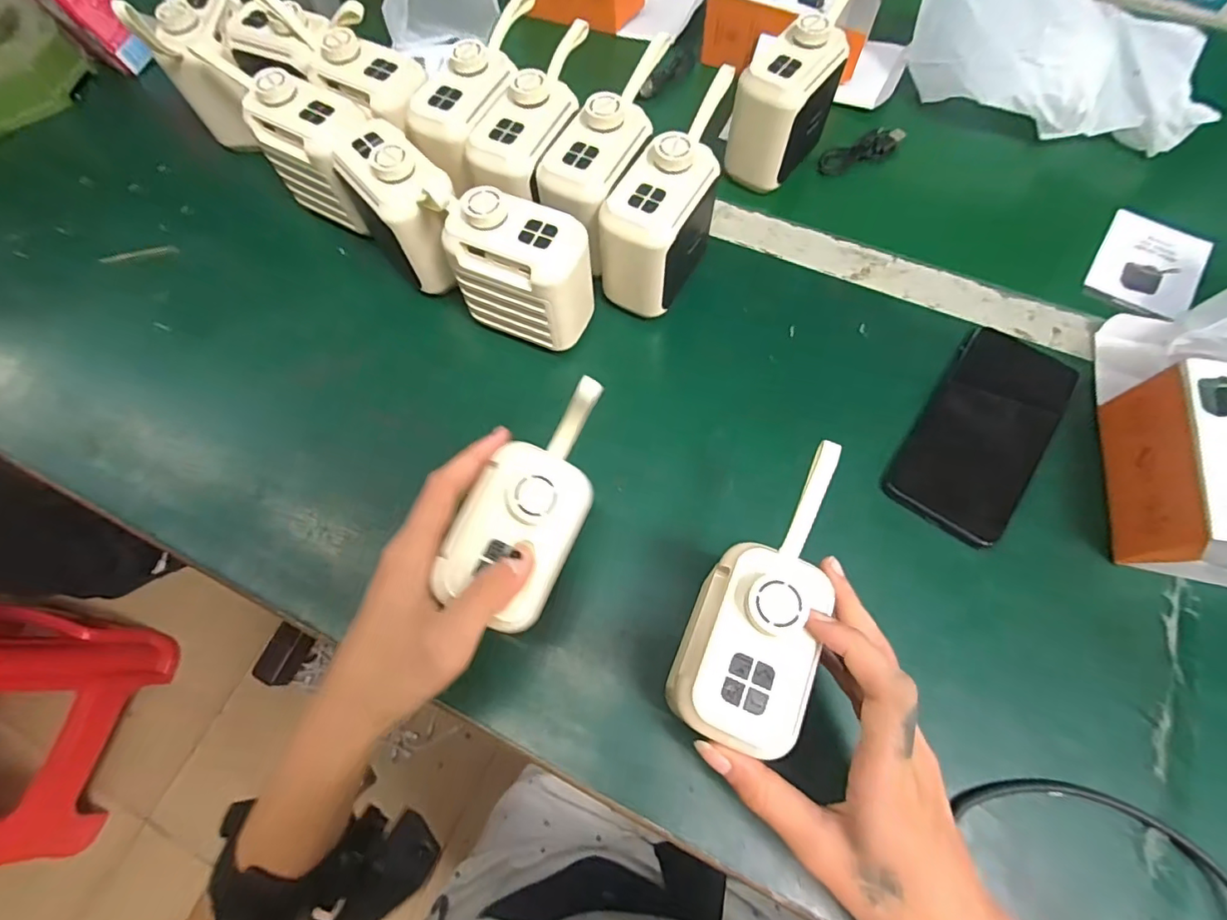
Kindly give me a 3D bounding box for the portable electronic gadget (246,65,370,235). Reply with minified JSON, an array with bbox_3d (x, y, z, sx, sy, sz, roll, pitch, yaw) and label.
[{"bbox_3d":[-0.217,-0.230,0.404,0.090,0.080,0.059,34,73,15],"label":"portable electronic gadget"}]

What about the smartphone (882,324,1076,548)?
[{"bbox_3d":[0.246,-0.021,0.356,0.072,0.010,0.151,34,73,15],"label":"smartphone"}]

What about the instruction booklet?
[{"bbox_3d":[0.414,-0.149,0.417,0.066,0.012,0.097,31,73,14],"label":"instruction booklet"}]

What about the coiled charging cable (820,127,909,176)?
[{"bbox_3d":[0.214,-0.271,0.470,0.073,0.014,0.023,-19,68,8],"label":"coiled charging cable"}]

